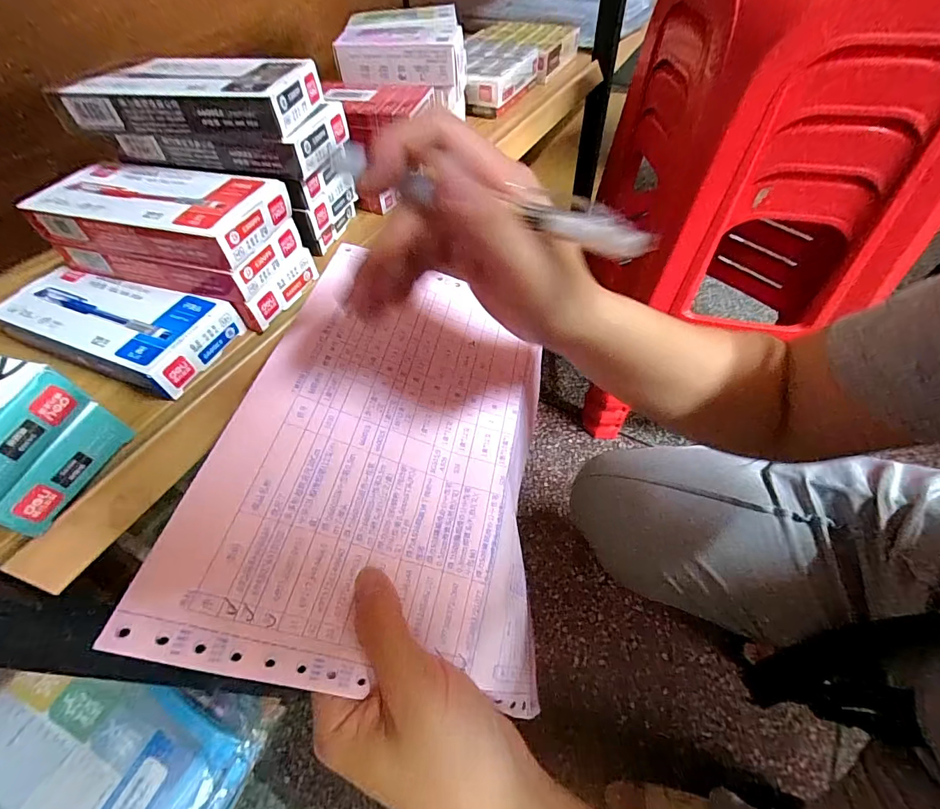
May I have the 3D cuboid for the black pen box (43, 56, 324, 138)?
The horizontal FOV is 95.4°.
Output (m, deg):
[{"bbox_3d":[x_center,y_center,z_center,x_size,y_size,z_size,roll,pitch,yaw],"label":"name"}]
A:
[{"bbox_3d":[-0.180,-0.203,0.279,0.148,0.024,0.067,4,54,6],"label":"black pen box"}]

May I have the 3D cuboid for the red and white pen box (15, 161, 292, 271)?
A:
[{"bbox_3d":[-0.204,-0.128,0.283,0.150,0.025,0.072,10,55,11],"label":"red and white pen box"}]

